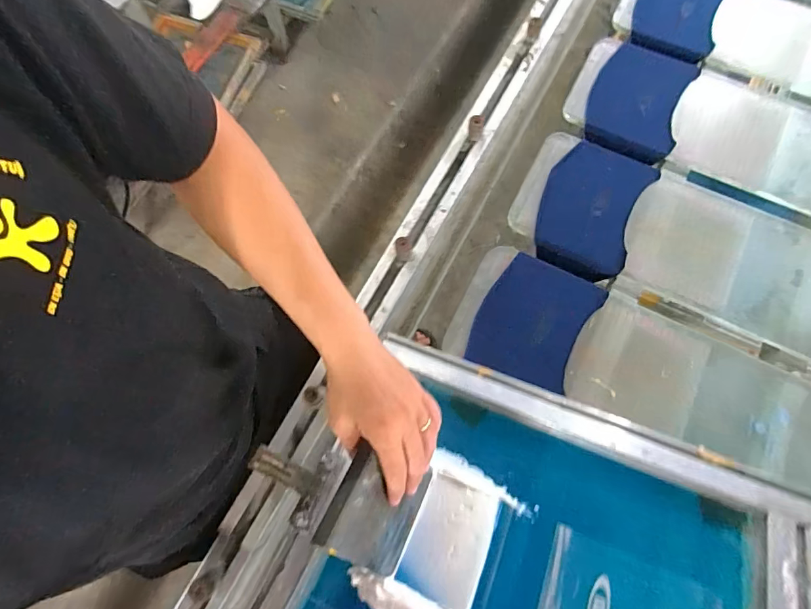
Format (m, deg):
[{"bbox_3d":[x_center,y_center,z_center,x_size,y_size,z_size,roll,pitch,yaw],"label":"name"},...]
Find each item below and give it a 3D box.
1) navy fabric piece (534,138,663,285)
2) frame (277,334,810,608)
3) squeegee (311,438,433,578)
[{"bbox_3d":[0.284,-0.152,0.656,0.144,0.018,0.222,26,73,9],"label":"navy fabric piece"},{"bbox_3d":[0.119,0.271,0.426,0.474,0.040,0.380,19,60,17],"label":"frame"},{"bbox_3d":[-0.026,0.201,0.414,0.017,0.124,0.094,4,53,36],"label":"squeegee"}]

